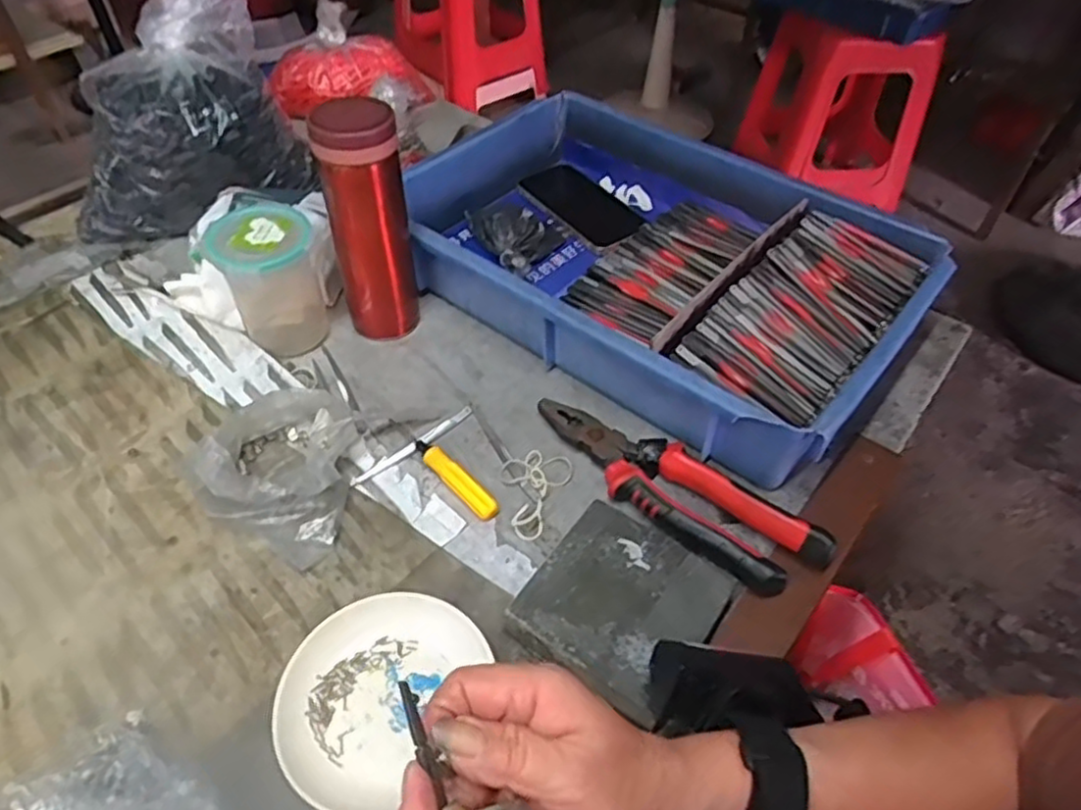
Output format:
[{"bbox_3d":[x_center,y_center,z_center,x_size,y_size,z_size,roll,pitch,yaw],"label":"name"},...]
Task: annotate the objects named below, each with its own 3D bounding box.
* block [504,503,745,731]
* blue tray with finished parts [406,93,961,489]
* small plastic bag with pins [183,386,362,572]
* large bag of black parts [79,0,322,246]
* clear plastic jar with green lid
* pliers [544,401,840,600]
[{"bbox_3d":[0.048,0.124,0.432,0.102,0.032,0.112,29,52,22],"label":"block"},{"bbox_3d":[0.093,-0.134,0.640,0.451,0.082,0.299,32,54,24],"label":"blue tray with finished parts"},{"bbox_3d":[-0.183,0.037,0.494,0.090,0.048,0.133,1,47,-2],"label":"small plastic bag with pins"},{"bbox_3d":[-0.334,-0.272,0.661,0.177,0.207,0.171,11,48,7],"label":"large bag of black parts"},{"bbox_3d":[-0.216,-0.093,0.565,0.077,0.104,0.068,-28,55,-26],"label":"clear plastic jar with green lid"},{"bbox_3d":[0.089,0.055,0.497,0.221,0.027,0.053,33,54,24],"label":"pliers"}]

